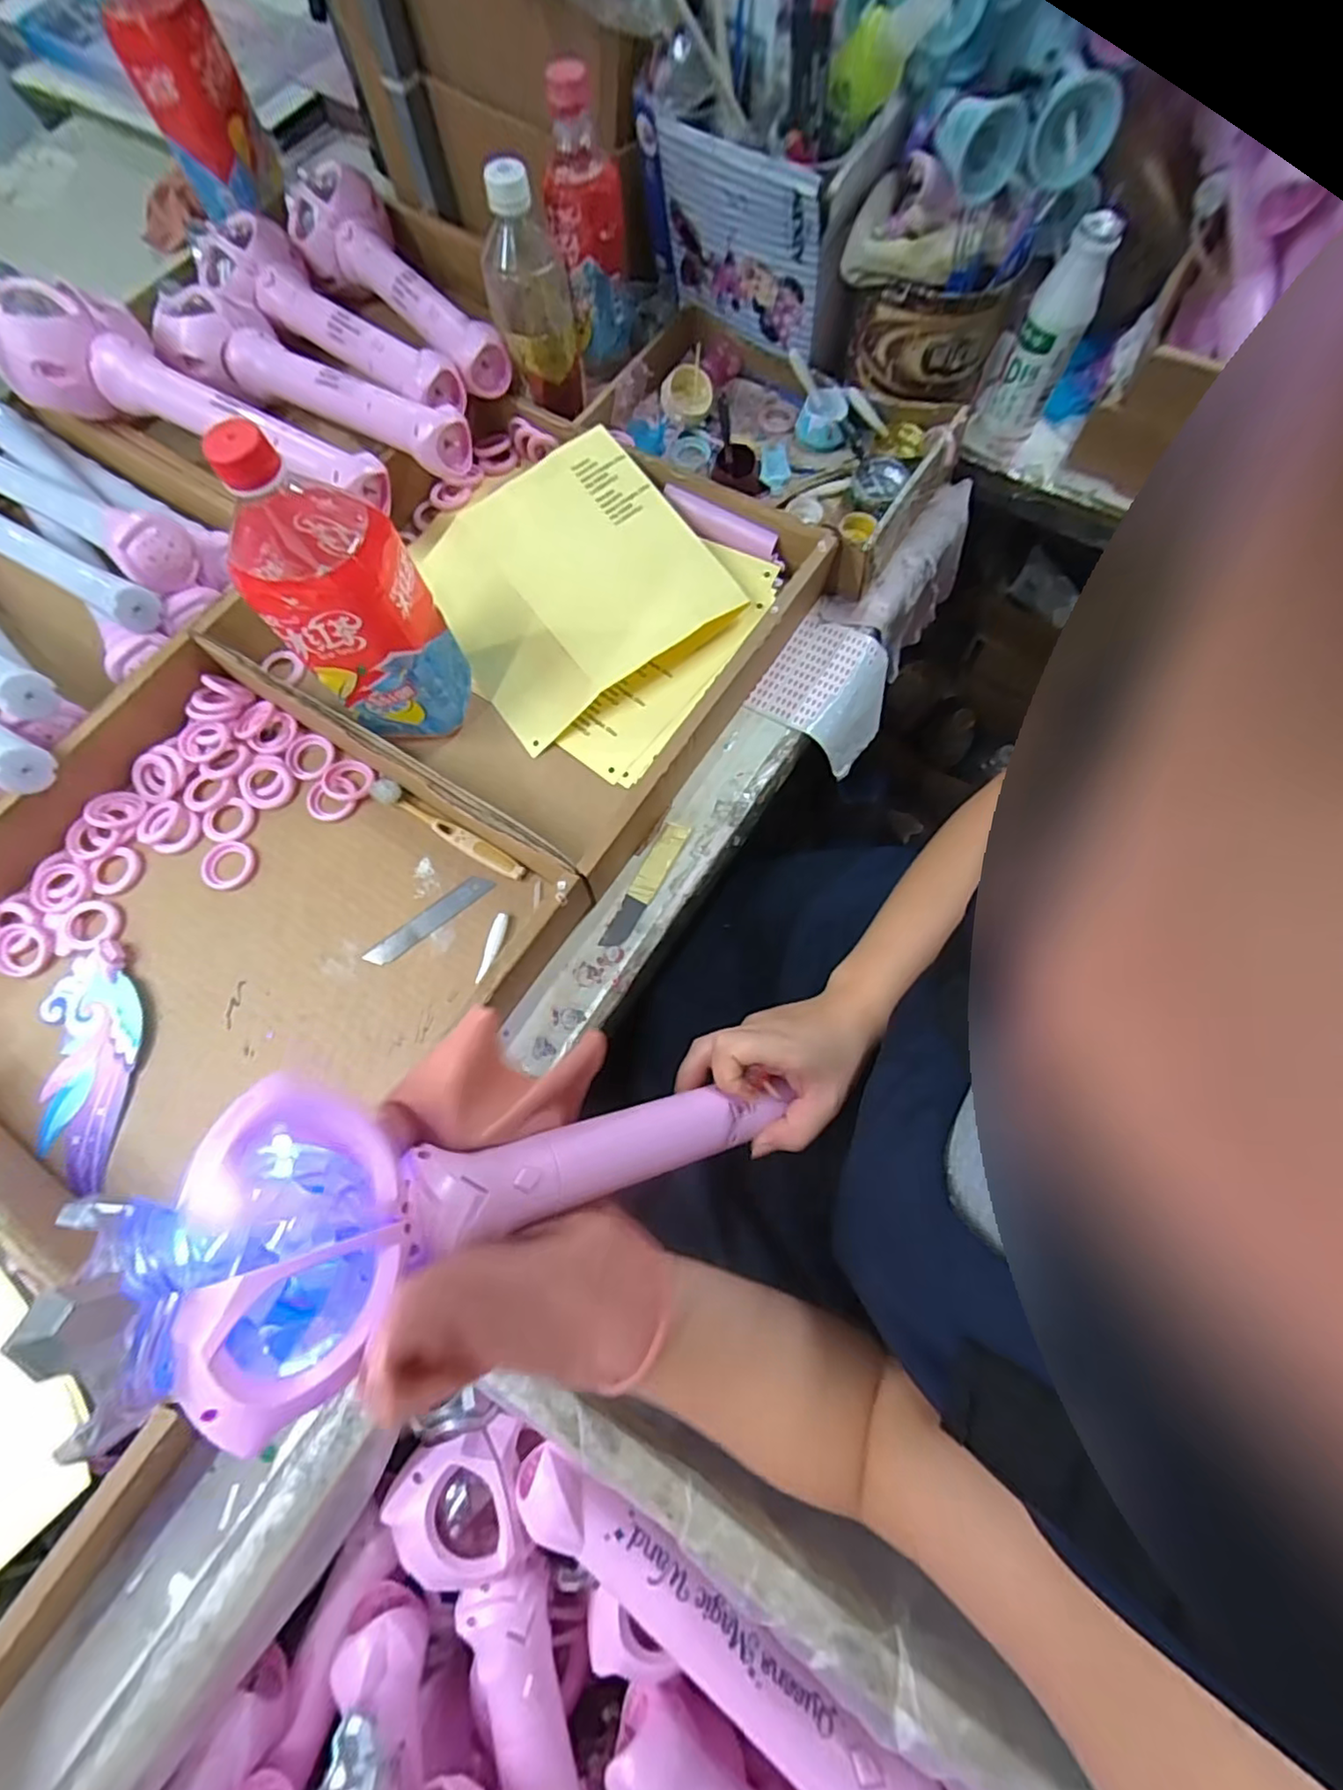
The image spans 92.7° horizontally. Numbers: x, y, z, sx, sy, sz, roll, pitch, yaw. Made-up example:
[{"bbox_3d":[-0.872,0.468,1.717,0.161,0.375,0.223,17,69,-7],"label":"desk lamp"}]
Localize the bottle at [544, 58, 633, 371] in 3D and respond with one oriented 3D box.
[{"bbox_3d":[-0.068,-0.554,0.530,0.065,0.171,0.067,-9,72,-2],"label":"bottle"}]

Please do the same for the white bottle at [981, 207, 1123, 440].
[{"bbox_3d":[0.320,-0.473,0.548,0.050,0.152,0.043,23,73,8],"label":"white bottle"}]

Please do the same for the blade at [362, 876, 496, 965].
[{"bbox_3d":[-0.174,0.017,0.459,0.098,0.004,0.019,-38,75,-11],"label":"blade"}]

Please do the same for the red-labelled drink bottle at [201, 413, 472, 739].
[{"bbox_3d":[-0.202,-0.188,0.415,0.077,0.219,0.079,11,72,4],"label":"red-labelled drink bottle"}]

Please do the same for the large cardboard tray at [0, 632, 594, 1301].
[{"bbox_3d":[-0.311,0.034,0.434,0.376,0.052,0.361,34,75,11],"label":"large cardboard tray"}]

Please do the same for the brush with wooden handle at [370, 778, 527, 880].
[{"bbox_3d":[-0.168,-0.049,0.478,0.139,0.010,0.018,29,74,10],"label":"brush with wooden handle"}]

